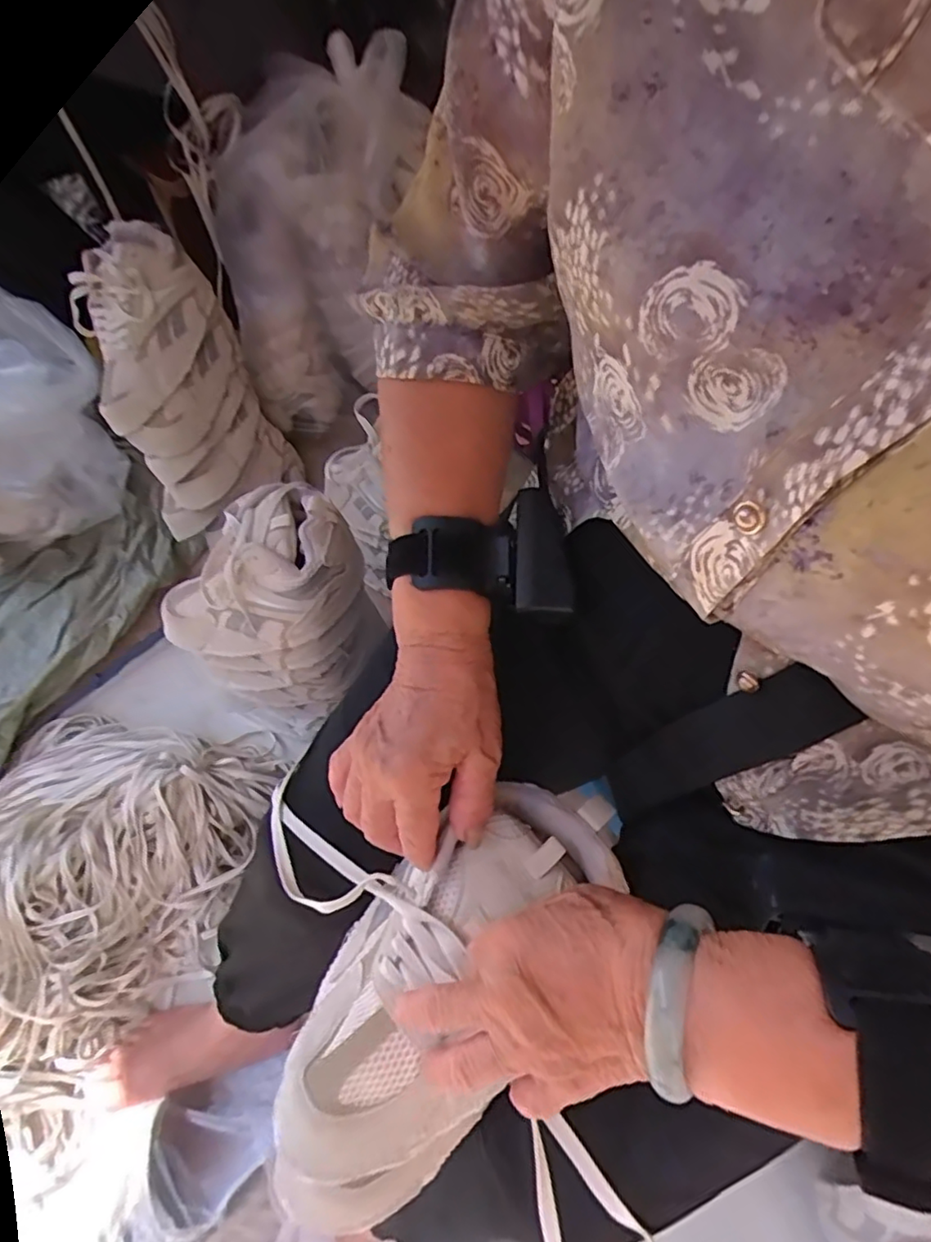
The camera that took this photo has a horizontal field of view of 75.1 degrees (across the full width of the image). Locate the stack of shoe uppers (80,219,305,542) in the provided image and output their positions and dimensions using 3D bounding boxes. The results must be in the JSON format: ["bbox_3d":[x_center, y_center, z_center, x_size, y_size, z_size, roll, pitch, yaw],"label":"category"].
[{"bbox_3d":[-0.371,-0.291,0.786,0.120,0.366,0.202,3,41,32],"label":"stack of shoe uppers"}]

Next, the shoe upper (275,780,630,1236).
[{"bbox_3d":[-0.012,0.192,0.331,0.108,0.055,0.235,36,75,16],"label":"shoe upper"}]

